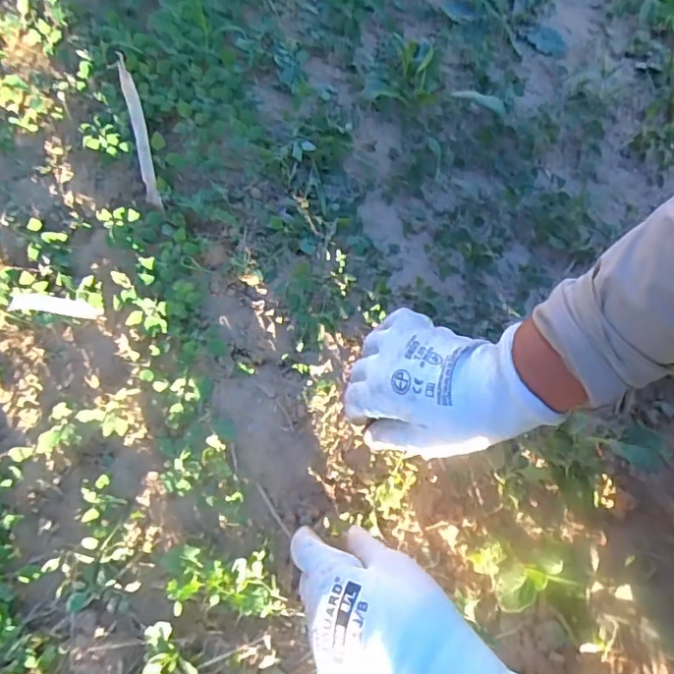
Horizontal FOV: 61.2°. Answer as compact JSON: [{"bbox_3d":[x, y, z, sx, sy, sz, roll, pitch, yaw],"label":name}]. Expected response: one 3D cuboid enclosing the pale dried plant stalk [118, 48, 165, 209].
[{"bbox_3d":[-0.181,-0.185,0.523,0.015,0.019,0.130,-8,109,-1],"label":"pale dried plant stalk"}]

